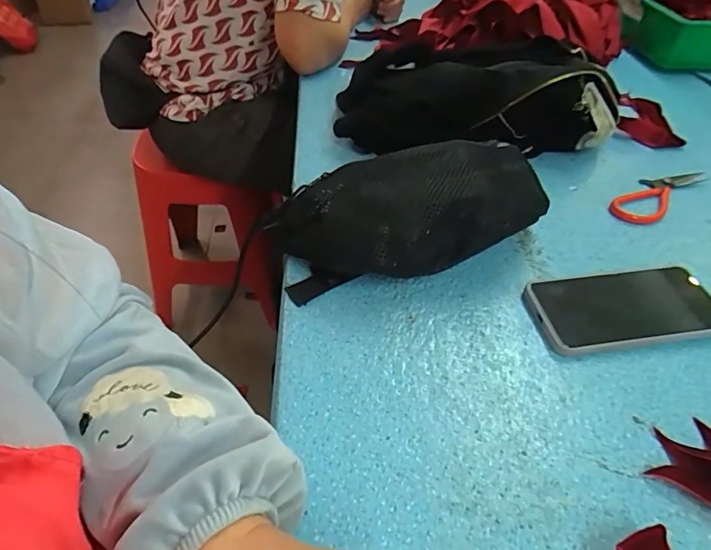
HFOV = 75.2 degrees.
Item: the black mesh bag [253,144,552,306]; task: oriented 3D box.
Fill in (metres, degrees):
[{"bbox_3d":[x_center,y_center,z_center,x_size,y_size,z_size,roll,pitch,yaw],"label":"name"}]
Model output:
[{"bbox_3d":[0.061,-0.056,0.430,0.261,0.092,0.111,-15,48,-16],"label":"black mesh bag"}]

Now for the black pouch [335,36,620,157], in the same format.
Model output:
[{"bbox_3d":[0.152,-0.214,0.574,0.326,0.110,0.149,9,46,6],"label":"black pouch"}]

